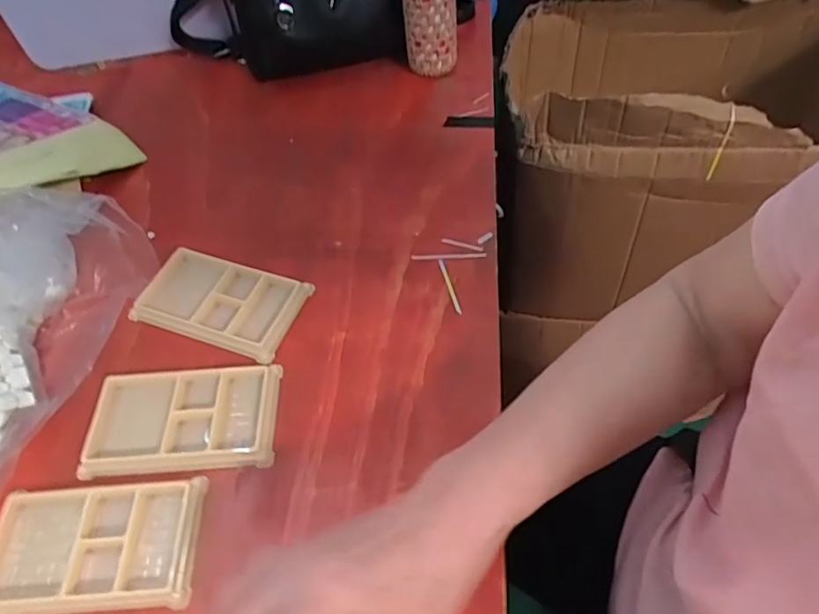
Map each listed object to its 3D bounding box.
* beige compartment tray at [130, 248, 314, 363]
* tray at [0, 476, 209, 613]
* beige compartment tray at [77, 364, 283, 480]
[{"bbox_3d":[-0.159,-0.005,0.482,0.133,0.012,0.073,15,57,15],"label":"beige compartment tray"},{"bbox_3d":[-0.208,0.156,0.375,0.136,0.018,0.080,-5,54,1],"label":"tray"},{"bbox_3d":[-0.166,0.084,0.423,0.135,0.020,0.076,-4,54,2],"label":"beige compartment tray"}]

